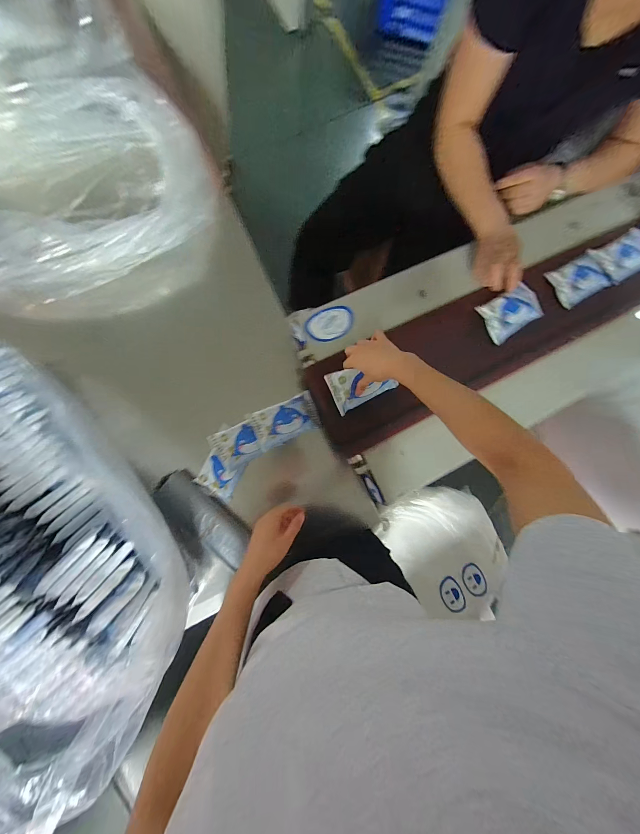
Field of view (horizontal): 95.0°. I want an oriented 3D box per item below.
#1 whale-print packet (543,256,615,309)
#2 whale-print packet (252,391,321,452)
[{"bbox_3d":[0.589,-0.312,0.669,0.141,0.021,0.097,-27,70,-14],"label":"whale-print packet"},{"bbox_3d":[-0.070,0.007,0.624,0.136,0.034,0.081,-24,91,-9],"label":"whale-print packet"}]

